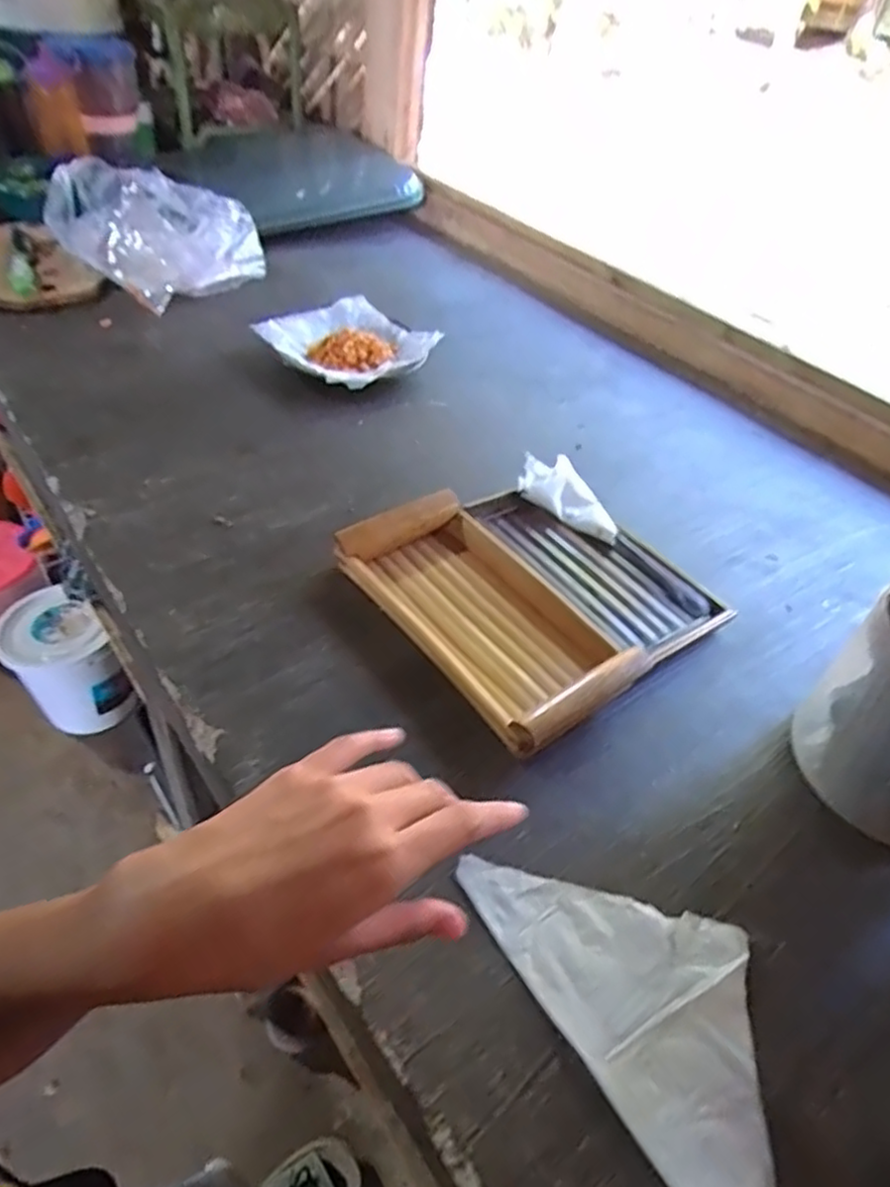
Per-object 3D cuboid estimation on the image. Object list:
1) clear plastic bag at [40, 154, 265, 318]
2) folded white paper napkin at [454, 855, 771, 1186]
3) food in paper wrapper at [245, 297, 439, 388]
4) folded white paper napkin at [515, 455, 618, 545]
[{"bbox_3d":[-0.398,-0.512,0.959,0.244,0.104,0.212,34,50,23],"label":"clear plastic bag"},{"bbox_3d":[0.119,0.224,0.382,0.115,0.006,0.226,-25,55,-27],"label":"folded white paper napkin"},{"bbox_3d":[-0.114,-0.308,0.843,0.185,0.030,0.163,-33,58,-33],"label":"food in paper wrapper"},{"bbox_3d":[0.120,-0.090,0.663,0.113,0.030,0.052,42,54,12],"label":"folded white paper napkin"}]

